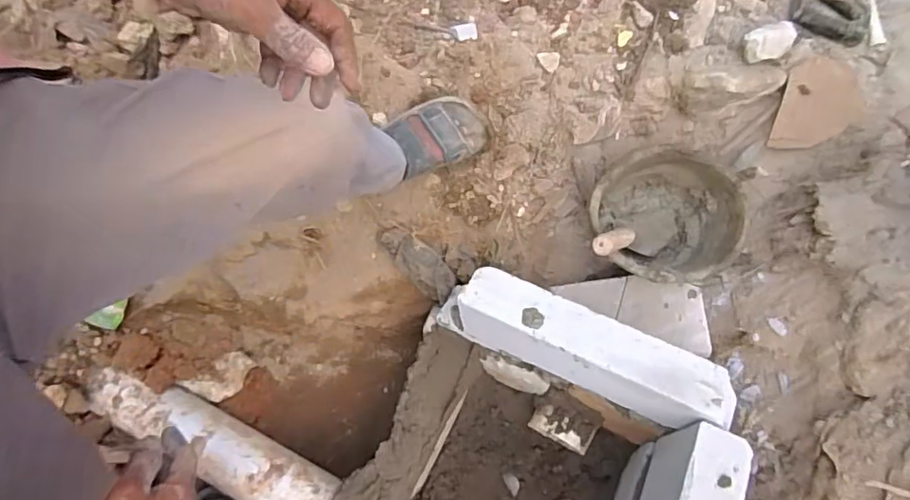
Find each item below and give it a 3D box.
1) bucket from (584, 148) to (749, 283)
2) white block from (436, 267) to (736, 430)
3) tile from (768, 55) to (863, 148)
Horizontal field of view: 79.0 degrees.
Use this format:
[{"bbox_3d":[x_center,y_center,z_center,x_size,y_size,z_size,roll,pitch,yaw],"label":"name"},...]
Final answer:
[{"bbox_3d":[0.349,-0.042,0.935,0.231,0.164,0.223,27,70,14],"label":"bucket"},{"bbox_3d":[0.185,0.151,0.864,0.435,0.151,0.085,22,69,12],"label":"white block"},{"bbox_3d":[0.596,-0.237,0.909,0.110,0.023,0.148,16,100,14],"label":"tile"}]

